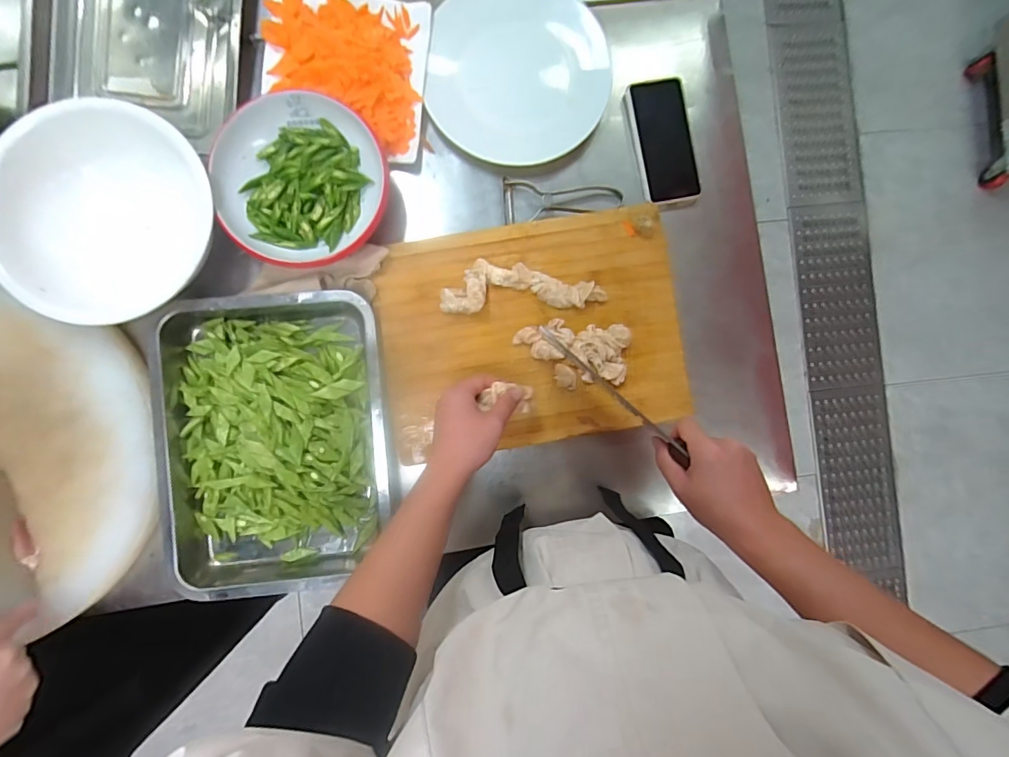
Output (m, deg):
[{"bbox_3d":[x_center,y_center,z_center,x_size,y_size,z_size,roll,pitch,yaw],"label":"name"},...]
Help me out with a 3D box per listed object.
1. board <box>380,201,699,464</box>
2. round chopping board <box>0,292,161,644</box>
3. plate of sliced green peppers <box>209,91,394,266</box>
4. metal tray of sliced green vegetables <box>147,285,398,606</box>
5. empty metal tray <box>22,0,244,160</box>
[{"bbox_3d":[0.036,-0.055,0.595,0.376,0.046,0.275,-11,90,-4],"label":"board"},{"bbox_3d":[-0.633,0.089,0.546,0.444,0.049,0.427,0,89,-4],"label":"round chopping board"},{"bbox_3d":[-0.239,-0.237,0.566,0.191,0.045,0.194,0,89,-4],"label":"plate of sliced green peppers"},{"bbox_3d":[-0.274,0.078,0.576,0.266,0.059,0.351,-5,90,-4],"label":"metal tray of sliced green vegetables"},{"bbox_3d":[-0.449,-0.448,0.570,0.253,0.039,0.327,5,89,-4],"label":"empty metal tray"}]

